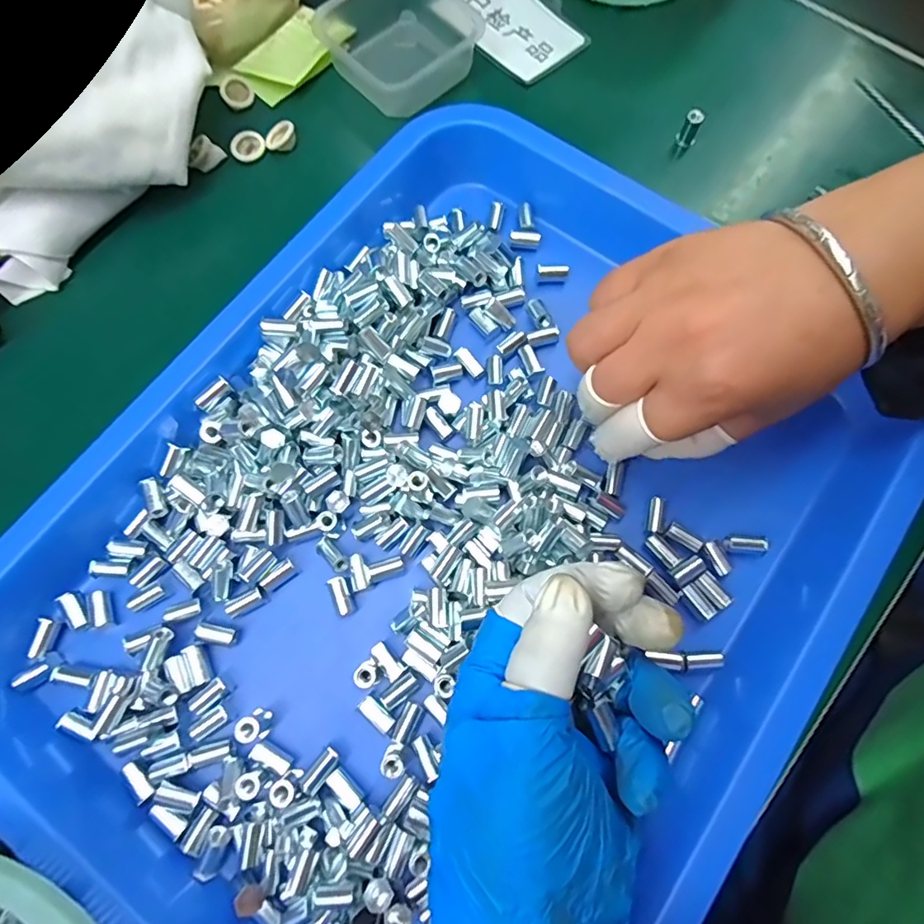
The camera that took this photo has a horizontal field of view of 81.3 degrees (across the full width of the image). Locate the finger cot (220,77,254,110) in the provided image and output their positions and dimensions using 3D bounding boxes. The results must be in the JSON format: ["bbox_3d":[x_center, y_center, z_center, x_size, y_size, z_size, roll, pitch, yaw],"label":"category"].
[{"bbox_3d":[-0.138,-0.227,0.329,0.017,0.004,0.021,-22,76,-7],"label":"finger cot"}]

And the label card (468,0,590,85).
[{"bbox_3d":[0.032,-0.288,0.350,0.062,0.009,0.099,-37,78,-10],"label":"label card"}]

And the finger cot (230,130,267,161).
[{"bbox_3d":[-0.127,-0.188,0.319,0.020,0.005,0.017,-22,76,-7],"label":"finger cot"}]

